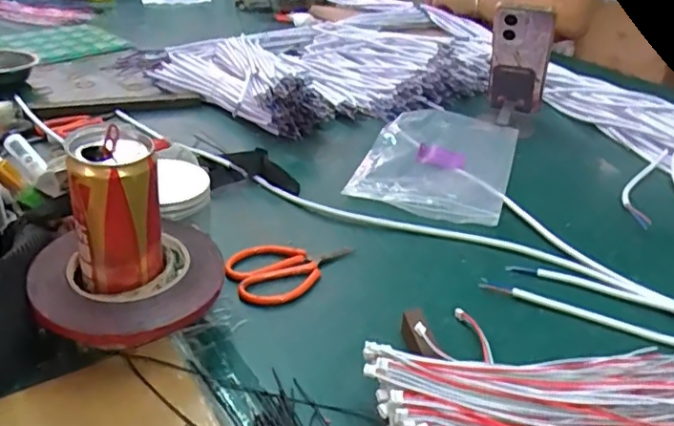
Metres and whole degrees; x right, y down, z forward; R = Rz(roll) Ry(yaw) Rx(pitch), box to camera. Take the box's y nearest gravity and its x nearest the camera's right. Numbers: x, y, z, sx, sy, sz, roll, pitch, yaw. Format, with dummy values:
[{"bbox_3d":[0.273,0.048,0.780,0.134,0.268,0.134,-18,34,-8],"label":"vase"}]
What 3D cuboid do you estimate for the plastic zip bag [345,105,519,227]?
[{"bbox_3d":[0.128,-0.072,0.716,0.163,0.017,0.266,13,32,16],"label":"plastic zip bag"}]

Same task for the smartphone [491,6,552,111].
[{"bbox_3d":[0.250,-0.205,0.806,0.073,0.149,0.016,7,51,18],"label":"smartphone"}]

